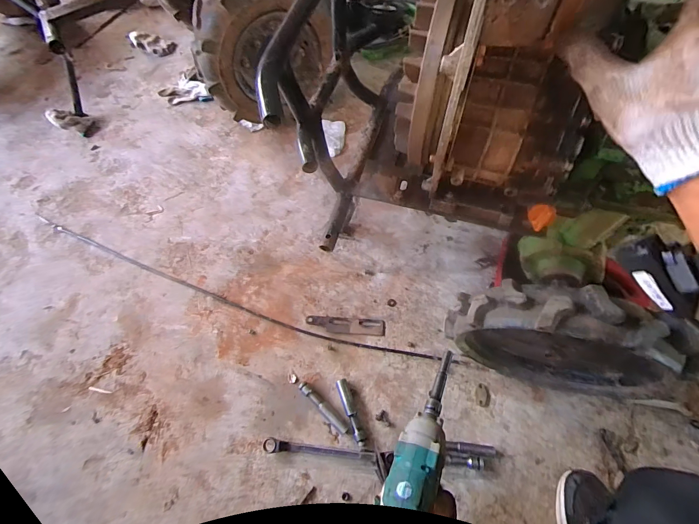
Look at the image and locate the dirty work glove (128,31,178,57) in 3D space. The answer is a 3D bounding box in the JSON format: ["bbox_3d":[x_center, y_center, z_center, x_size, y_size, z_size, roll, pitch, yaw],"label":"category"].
[{"bbox_3d":[-0.583,-0.636,1.009,0.129,0.028,0.060,11,71,5],"label":"dirty work glove"}]

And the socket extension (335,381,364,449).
[{"bbox_3d":[0.003,0.303,0.699,0.022,0.027,0.127,-19,72,-6],"label":"socket extension"}]

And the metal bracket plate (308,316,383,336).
[{"bbox_3d":[-0.008,0.141,0.763,0.172,0.004,0.036,3,71,2],"label":"metal bracket plate"}]

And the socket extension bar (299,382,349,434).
[{"bbox_3d":[-0.054,0.297,0.705,0.128,0.018,0.021,41,76,13],"label":"socket extension bar"}]

